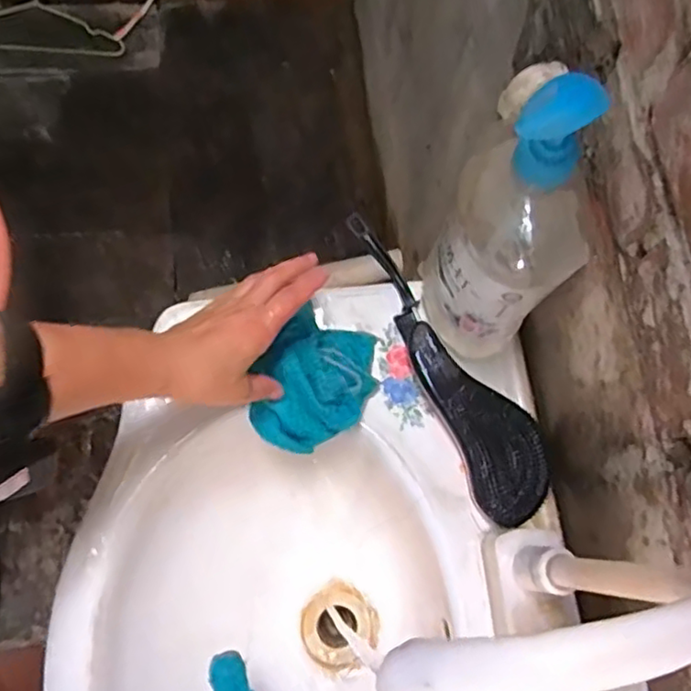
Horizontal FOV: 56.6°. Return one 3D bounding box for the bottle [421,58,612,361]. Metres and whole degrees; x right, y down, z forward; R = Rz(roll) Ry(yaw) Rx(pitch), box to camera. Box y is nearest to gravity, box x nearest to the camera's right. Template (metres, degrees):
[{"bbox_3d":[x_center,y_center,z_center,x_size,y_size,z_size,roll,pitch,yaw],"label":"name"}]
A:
[{"bbox_3d":[0.109,-0.068,0.446,0.098,0.259,0.075,42,79,9],"label":"bottle"}]

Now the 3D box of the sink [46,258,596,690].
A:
[{"bbox_3d":[-0.020,0.243,0.541,0.384,0.146,0.562,-5,76,-3],"label":"sink"}]

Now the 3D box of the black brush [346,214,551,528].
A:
[{"bbox_3d":[0.092,0.008,0.551,0.067,0.028,0.289,-21,77,-7],"label":"black brush"}]

